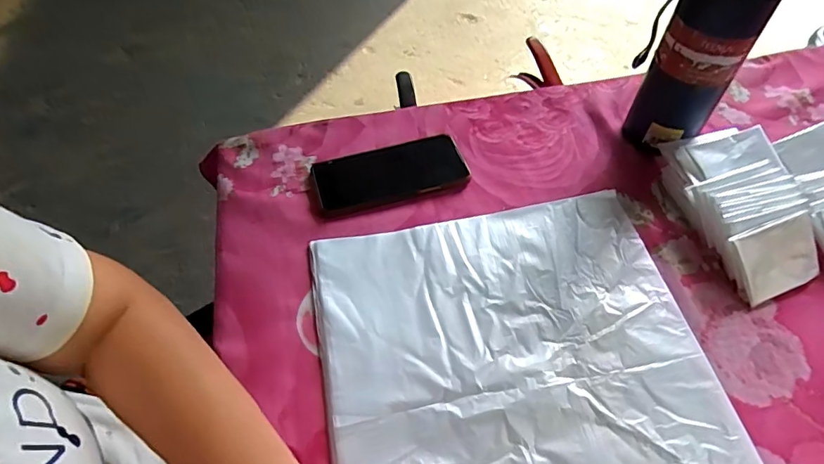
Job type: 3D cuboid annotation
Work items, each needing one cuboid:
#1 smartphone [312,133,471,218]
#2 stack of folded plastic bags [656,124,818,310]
[{"bbox_3d":[-0.024,-0.065,0.538,0.162,0.015,0.079,-14,55,-9],"label":"smartphone"},{"bbox_3d":[0.324,-0.027,0.484,0.103,0.048,0.183,-9,54,-6],"label":"stack of folded plastic bags"}]

